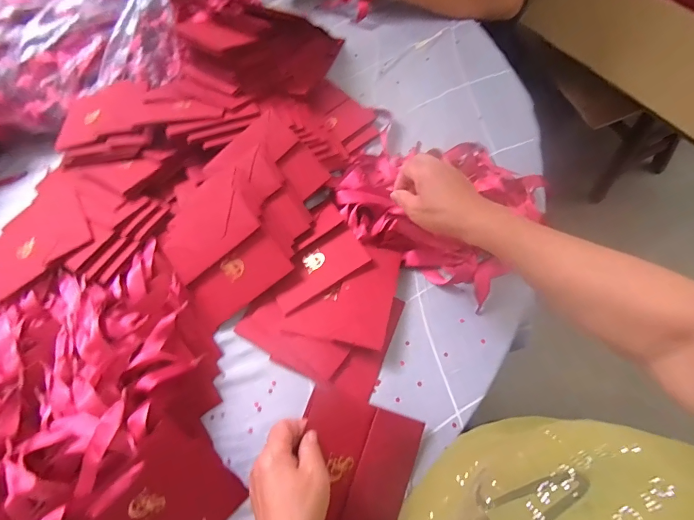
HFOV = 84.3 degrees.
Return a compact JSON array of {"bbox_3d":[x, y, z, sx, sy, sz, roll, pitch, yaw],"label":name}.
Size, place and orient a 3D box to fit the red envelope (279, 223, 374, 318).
[{"bbox_3d":[-0.041,0.008,0.530,0.135,0.006,0.078,-33,56,-1],"label":"red envelope"}]

